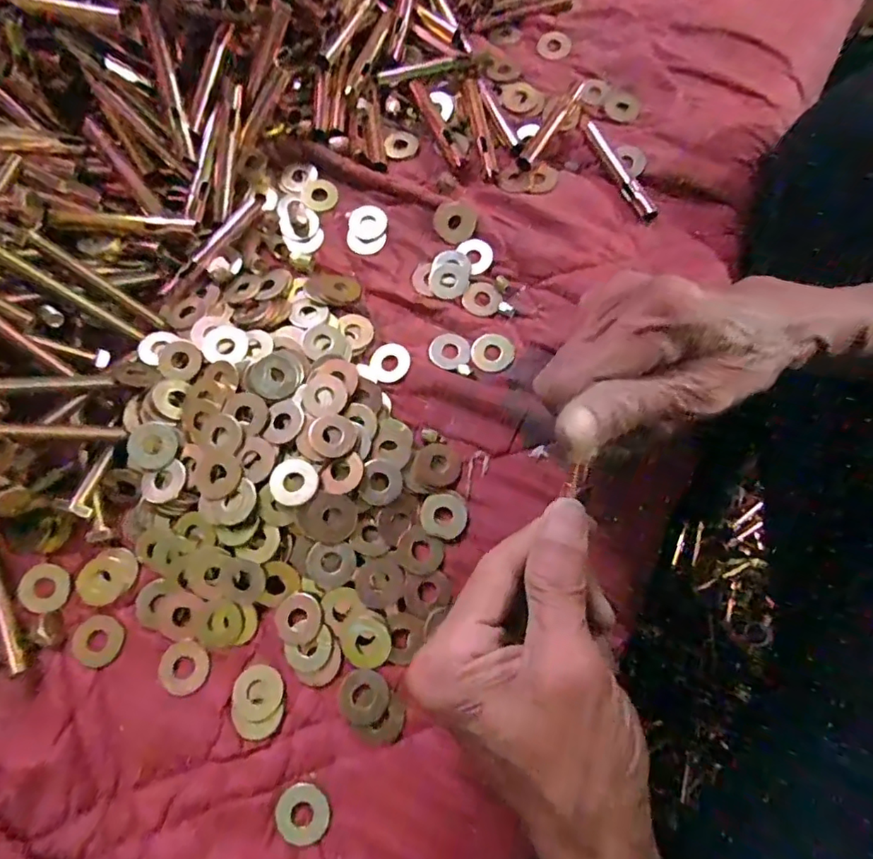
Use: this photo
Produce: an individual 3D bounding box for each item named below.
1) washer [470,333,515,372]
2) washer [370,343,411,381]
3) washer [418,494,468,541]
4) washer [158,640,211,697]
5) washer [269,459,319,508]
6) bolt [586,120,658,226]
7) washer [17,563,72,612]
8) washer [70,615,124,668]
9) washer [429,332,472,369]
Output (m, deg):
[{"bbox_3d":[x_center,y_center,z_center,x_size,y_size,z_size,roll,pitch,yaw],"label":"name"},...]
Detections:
[{"bbox_3d":[0.034,-0.047,0.327,0.025,0.004,0.024,0,71,0],"label":"washer"},{"bbox_3d":[-0.028,-0.040,0.327,0.023,0.004,0.024,23,84,8],"label":"washer"},{"bbox_3d":[0.004,0.047,0.295,0.025,0.004,0.023,0,71,0],"label":"washer"},{"bbox_3d":[-0.125,0.118,0.272,0.025,0.004,0.024,0,71,0],"label":"washer"},{"bbox_3d":[-0.074,0.027,0.284,0.024,0.004,0.024,0,71,0],"label":"washer"},{"bbox_3d":[0.123,-0.177,0.371,0.012,0.012,0.092,-18,72,-6],"label":"bolt"},{"bbox_3d":[-0.203,0.082,0.284,0.025,0.004,0.023,0,71,0],"label":"washer"},{"bbox_3d":[-0.172,0.107,0.278,0.024,0.004,0.024,0,71,0],"label":"washer"},{"bbox_3d":[0.008,-0.048,0.329,0.024,0.004,0.024,0,71,0],"label":"washer"}]

